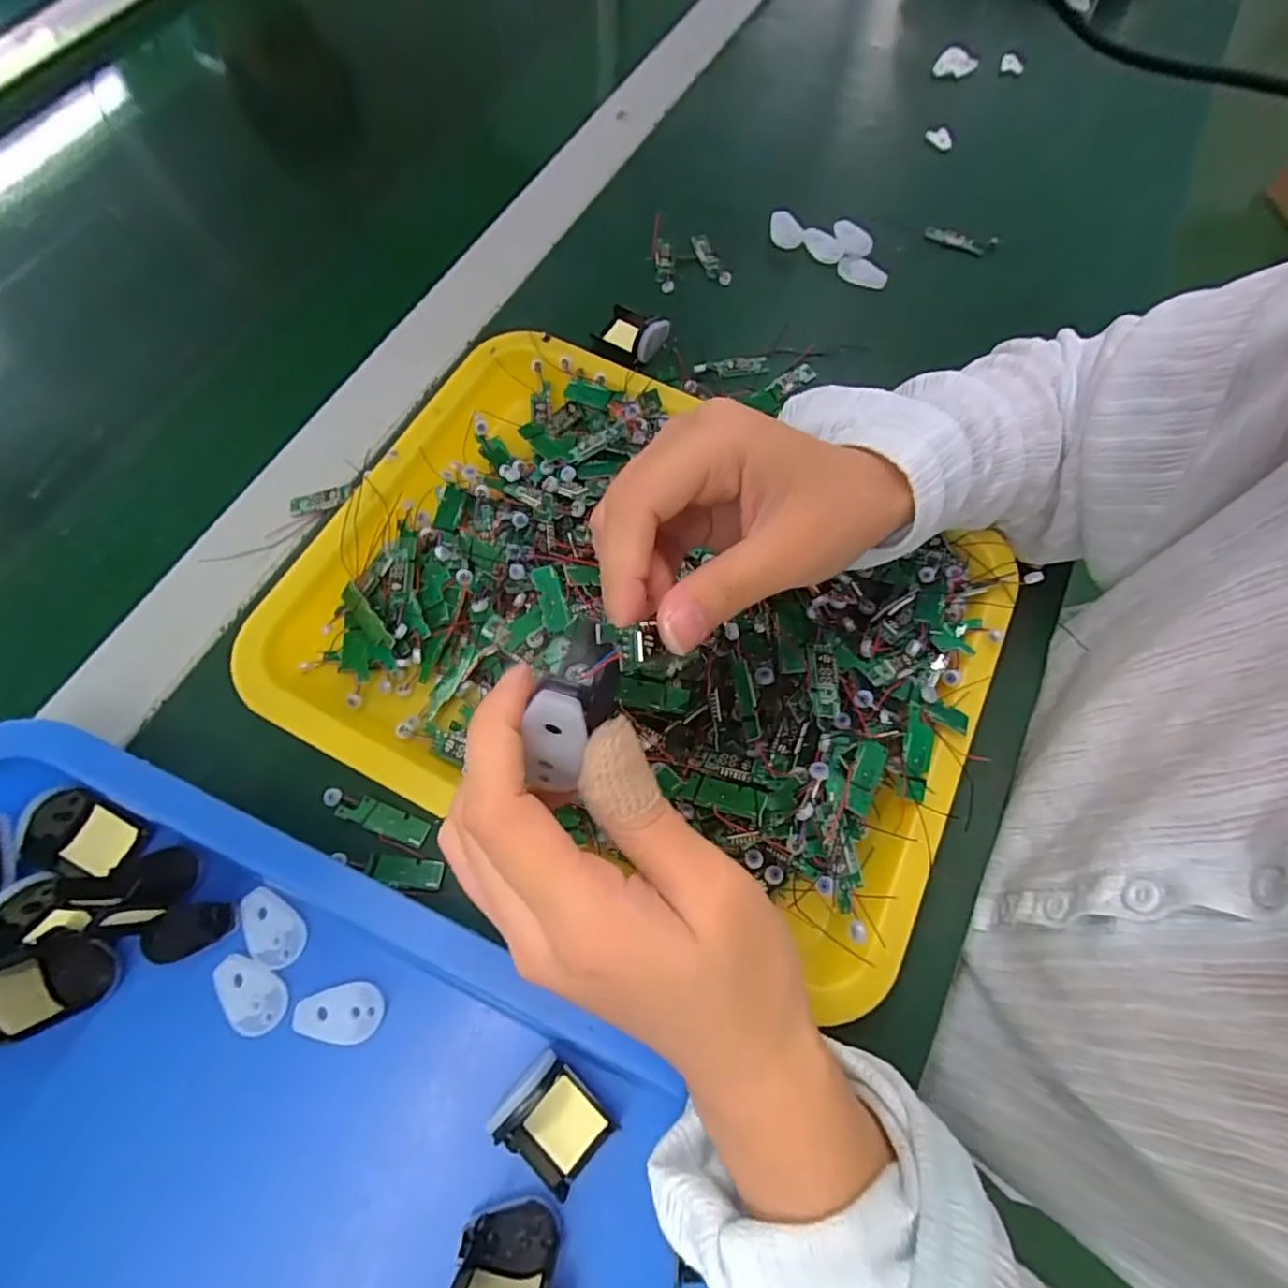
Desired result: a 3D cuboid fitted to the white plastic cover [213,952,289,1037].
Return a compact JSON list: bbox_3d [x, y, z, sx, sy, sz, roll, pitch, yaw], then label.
[{"bbox_3d":[-0.167,0.147,0.251,0.035,0.004,0.022,34,71,10],"label":"white plastic cover"}]

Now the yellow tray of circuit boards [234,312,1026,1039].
[{"bbox_3d":[-0.003,-0.019,0.297,0.336,0.043,0.257,26,70,8],"label":"yellow tray of circuit boards"}]

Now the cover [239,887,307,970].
[{"bbox_3d":[-0.163,0.123,0.259,0.021,0.004,0.035,-39,75,-16],"label":"cover"}]

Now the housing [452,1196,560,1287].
[{"bbox_3d":[-0.049,0.219,0.210,0.034,0.033,0.025,15,69,3],"label":"housing"}]

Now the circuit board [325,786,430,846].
[{"bbox_3d":[-0.128,0.081,0.282,0.053,0.004,0.013,19,69,5],"label":"circuit board"}]

